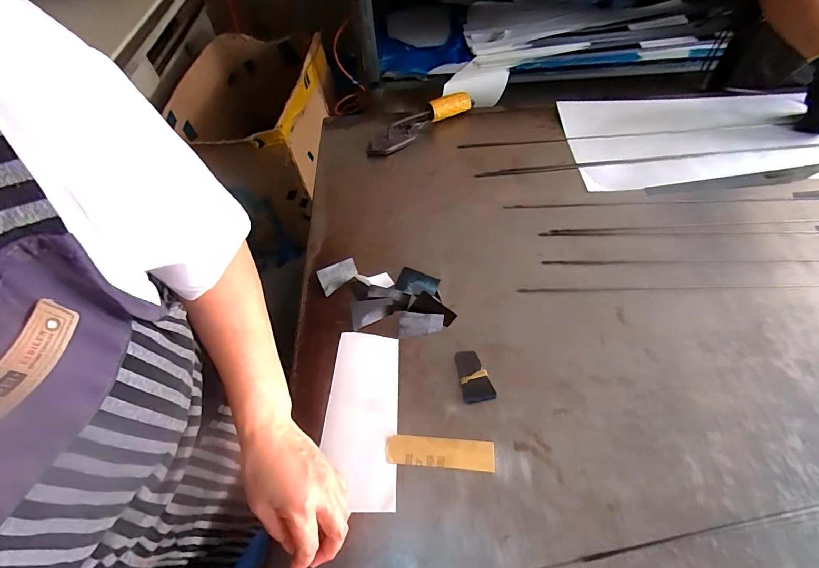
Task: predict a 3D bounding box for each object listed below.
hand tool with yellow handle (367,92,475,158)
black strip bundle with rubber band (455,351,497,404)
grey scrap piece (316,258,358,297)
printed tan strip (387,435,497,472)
[{"bbox_3d":[0.018,-0.319,0.742,0.228,0.040,0.055,-33,62,-16],"label":"hand tool with yellow handle"},{"bbox_3d":[0.083,0.118,0.490,0.039,0.008,0.068,-12,59,-3],"label":"black strip bundle with rubber band"},{"bbox_3d":[-0.109,-0.012,0.582,0.058,0.006,0.039,-23,96,-5],"label":"grey scrap piece"},{"bbox_3d":[0.035,0.197,0.442,0.123,0.004,0.032,2,59,5],"label":"printed tan strip"}]

